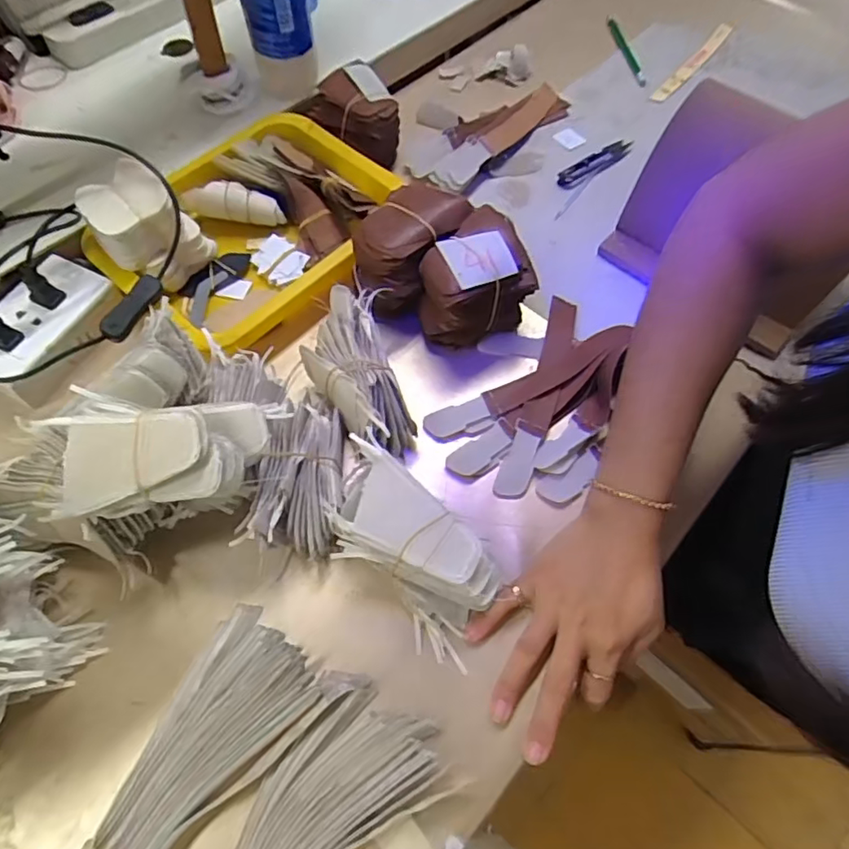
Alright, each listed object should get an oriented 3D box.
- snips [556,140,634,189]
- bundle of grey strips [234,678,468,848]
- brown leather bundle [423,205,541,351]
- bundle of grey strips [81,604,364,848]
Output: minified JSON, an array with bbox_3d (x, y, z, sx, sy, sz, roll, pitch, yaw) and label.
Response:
[{"bbox_3d":[0.183,-0.279,0.617,0.098,0.009,0.024,-31,68,-16],"label":"snips"},{"bbox_3d":[-0.082,0.248,0.338,0.201,0.027,0.086,-37,69,-19],"label":"bundle of grey strips"},{"bbox_3d":[0.042,-0.124,0.495,0.099,0.083,0.080,-20,65,-11],"label":"brown leather bundle"},{"bbox_3d":[-0.147,0.223,0.353,0.087,0.024,0.208,32,66,14],"label":"bundle of grey strips"}]

